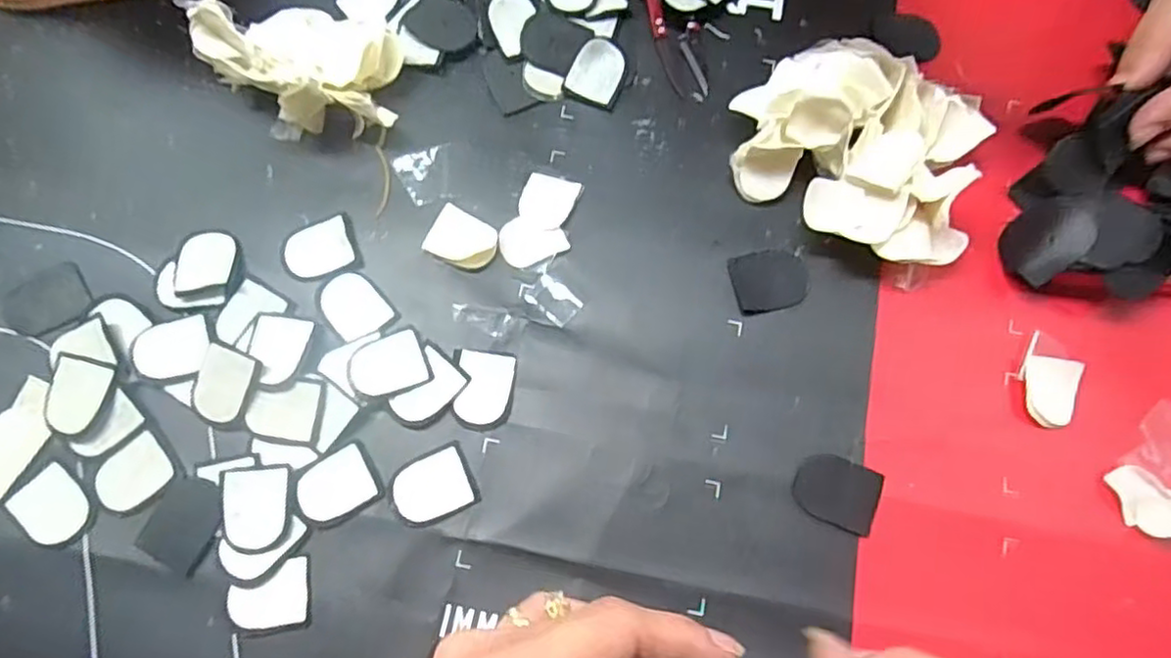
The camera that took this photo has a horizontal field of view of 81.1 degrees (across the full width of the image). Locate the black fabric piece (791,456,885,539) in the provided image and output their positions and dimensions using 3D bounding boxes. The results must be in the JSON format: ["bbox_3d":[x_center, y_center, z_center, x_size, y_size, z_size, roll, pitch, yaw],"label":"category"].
[{"bbox_3d":[0.105,0.068,0.286,0.034,0.005,0.027,23,75,6],"label":"black fabric piece"}]

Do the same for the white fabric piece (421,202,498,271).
[{"bbox_3d":[-0.055,-0.040,0.310,0.030,0.007,0.024,24,75,6],"label":"white fabric piece"}]

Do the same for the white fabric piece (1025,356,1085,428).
[{"bbox_3d":[0.203,0.027,0.297,0.022,0.005,0.031,17,74,4],"label":"white fabric piece"}]

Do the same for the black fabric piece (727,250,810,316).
[{"bbox_3d":[0.084,-0.023,0.310,0.034,0.004,0.028,-11,74,-4],"label":"black fabric piece"}]

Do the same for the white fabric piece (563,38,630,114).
[{"bbox_3d":[0.007,-0.127,0.338,0.026,0.004,0.034,22,88,-3],"label":"white fabric piece"}]

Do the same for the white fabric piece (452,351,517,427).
[{"bbox_3d":[-0.044,0.025,0.297,0.023,0.004,0.031,11,74,2],"label":"white fabric piece"}]

